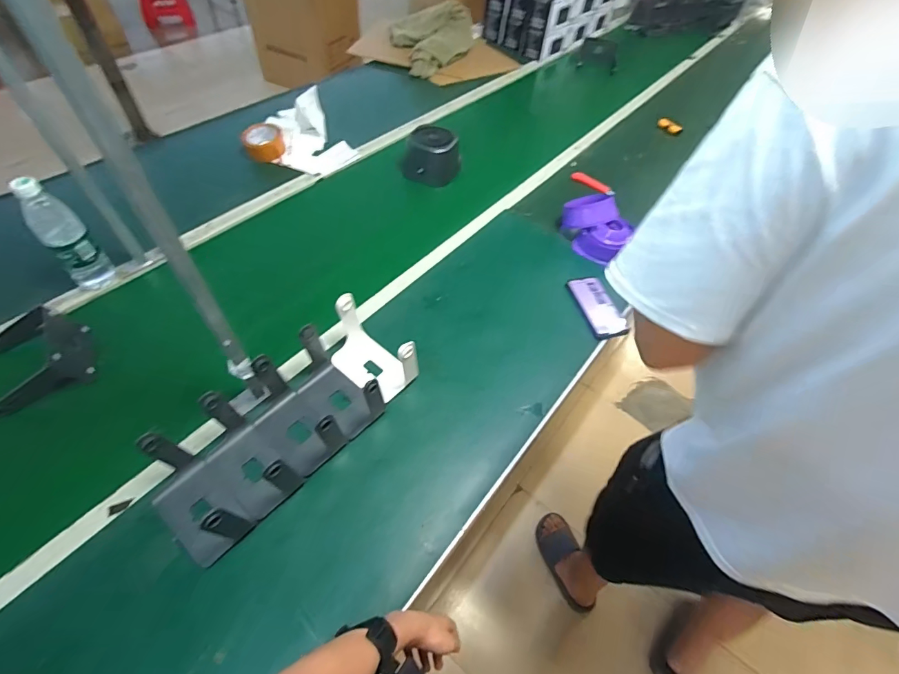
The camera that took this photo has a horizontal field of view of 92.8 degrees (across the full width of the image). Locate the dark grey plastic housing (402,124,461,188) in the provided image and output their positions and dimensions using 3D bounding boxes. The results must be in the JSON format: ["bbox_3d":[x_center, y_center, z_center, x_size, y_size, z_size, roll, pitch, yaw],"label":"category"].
[{"bbox_3d":[-0.049,-0.488,1.149,0.139,0.104,0.114,23,56,13],"label":"dark grey plastic housing"}]

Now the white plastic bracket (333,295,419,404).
[{"bbox_3d":[-0.146,0.024,0.775,0.092,0.144,0.173,-37,64,-26],"label":"white plastic bracket"}]

